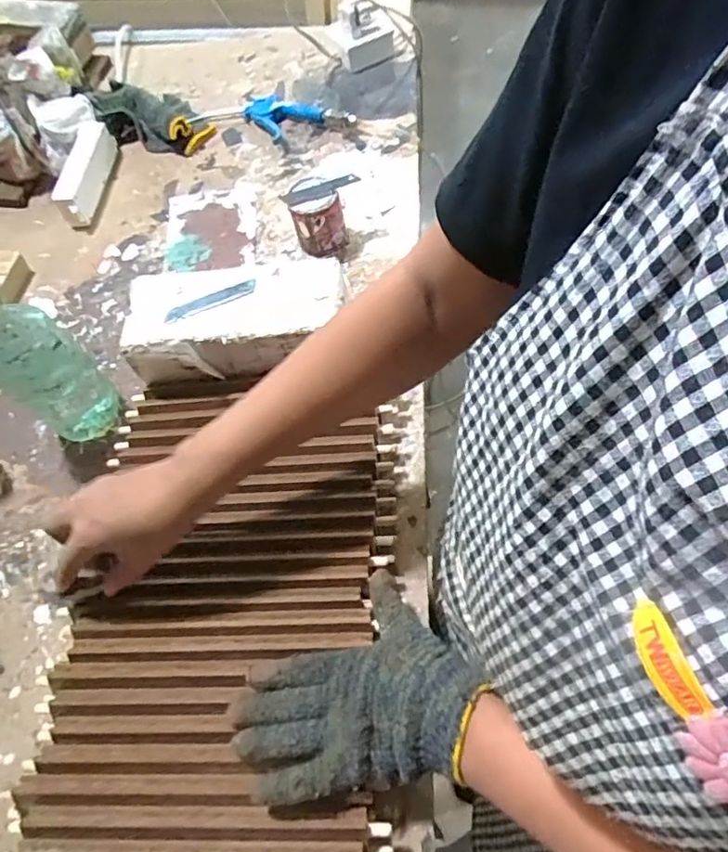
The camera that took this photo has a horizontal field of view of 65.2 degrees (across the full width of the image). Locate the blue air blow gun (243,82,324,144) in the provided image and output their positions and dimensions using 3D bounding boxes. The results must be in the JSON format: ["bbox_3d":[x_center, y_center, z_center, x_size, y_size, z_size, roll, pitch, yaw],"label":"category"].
[{"bbox_3d":[-0.134,-0.499,0.896,0.104,0.026,0.155,-32,66,-21],"label":"blue air blow gun"}]

